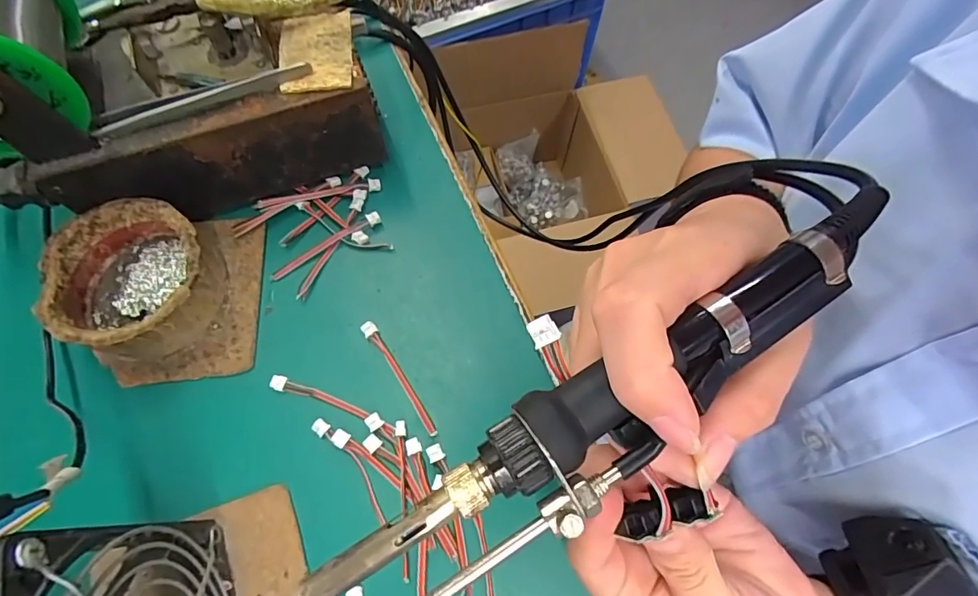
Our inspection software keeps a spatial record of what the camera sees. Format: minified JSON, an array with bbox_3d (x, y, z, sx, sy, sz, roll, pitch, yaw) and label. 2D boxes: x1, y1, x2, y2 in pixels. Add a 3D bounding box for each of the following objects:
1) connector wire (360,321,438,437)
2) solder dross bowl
[{"bbox_3d":[-0.051,0.045,0.276,0.008,0.005,0.076,-32,71,-14],"label":"connector wire"},{"bbox_3d":[-0.199,-0.009,0.274,0.080,0.041,0.080,0,67,-1],"label":"solder dross bowl"}]

